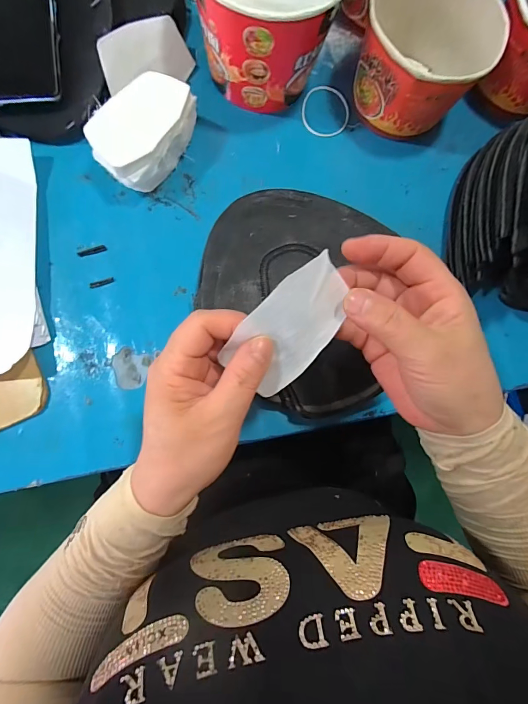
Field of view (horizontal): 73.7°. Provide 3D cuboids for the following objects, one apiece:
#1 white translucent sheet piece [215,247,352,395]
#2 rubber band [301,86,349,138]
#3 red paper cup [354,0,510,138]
[{"bbox_3d":[0.016,-0.016,0.210,0.083,0.011,0.049,-46,118,6],"label":"white translucent sheet piece"},{"bbox_3d":[0.064,-0.250,0.366,0.049,0.004,0.059,4,82,-6],"label":"rubber band"},{"bbox_3d":[0.139,-0.273,0.329,0.109,0.083,0.107,1,82,-6],"label":"red paper cup"}]

